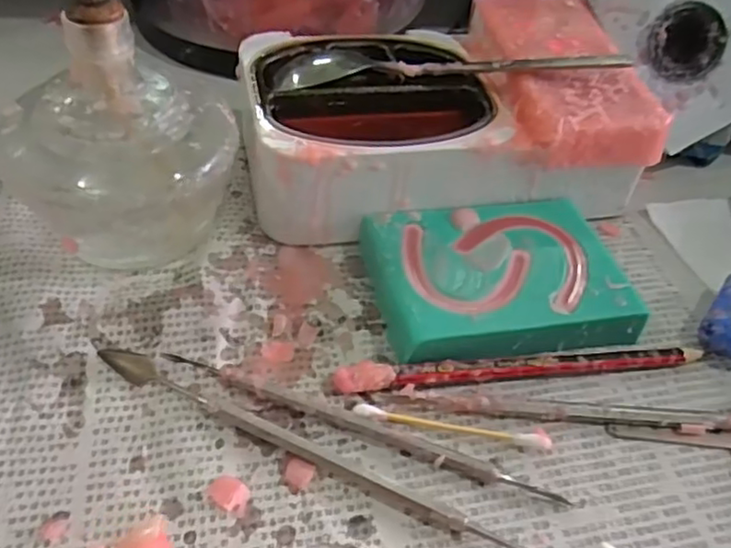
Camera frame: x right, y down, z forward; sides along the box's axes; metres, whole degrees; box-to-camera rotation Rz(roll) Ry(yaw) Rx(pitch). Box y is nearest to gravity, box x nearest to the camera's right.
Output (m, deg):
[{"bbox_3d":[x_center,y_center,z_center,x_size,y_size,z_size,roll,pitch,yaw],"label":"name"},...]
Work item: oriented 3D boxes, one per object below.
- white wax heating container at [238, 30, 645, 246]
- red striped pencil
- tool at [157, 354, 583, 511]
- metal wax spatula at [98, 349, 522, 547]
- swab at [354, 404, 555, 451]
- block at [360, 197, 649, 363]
[{"bbox_3d":[0.035,-0.074,0.333,0.195,0.059,0.110,-4,47,-12],"label":"white wax heating container"},{"bbox_3d":[0.064,0.036,0.258,0.152,0.010,0.009,-4,45,-10],"label":"red striped pencil"},{"bbox_3d":[-0.002,0.055,0.235,0.155,0.008,0.007,18,48,9],"label":"tool"},{"bbox_3d":[-0.026,0.060,0.228,0.163,0.007,0.010,24,49,13],"label":"metal wax spatula"},{"bbox_3d":[0.033,0.057,0.240,0.073,0.004,0.007,10,47,1],"label":"swab"},{"bbox_3d":[0.058,0.001,0.286,0.108,0.022,0.077,-4,48,-12],"label":"block"}]

